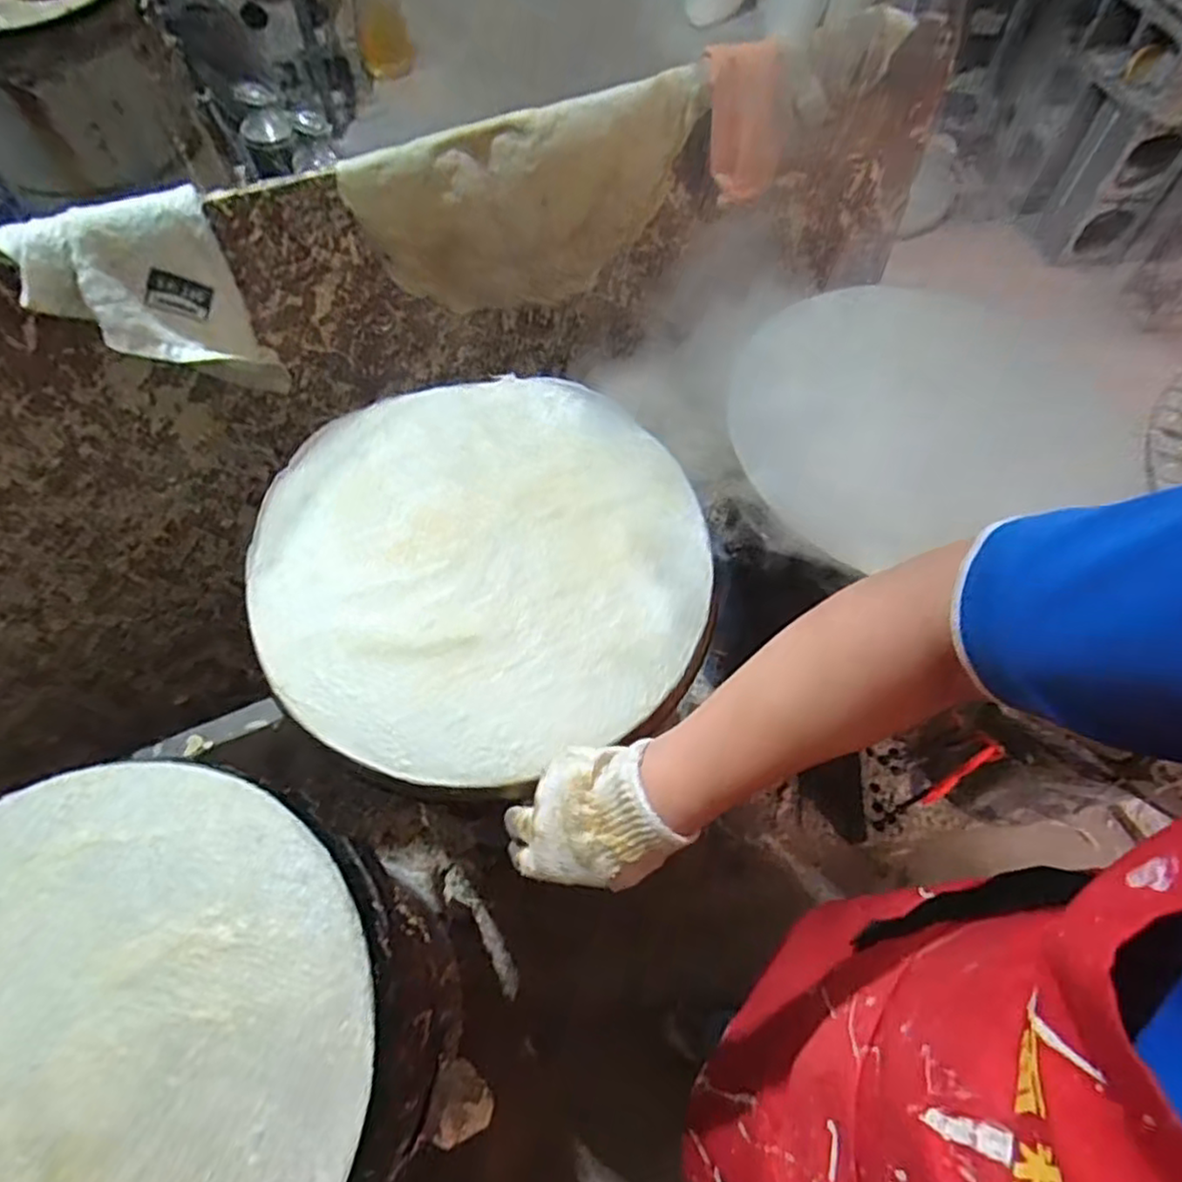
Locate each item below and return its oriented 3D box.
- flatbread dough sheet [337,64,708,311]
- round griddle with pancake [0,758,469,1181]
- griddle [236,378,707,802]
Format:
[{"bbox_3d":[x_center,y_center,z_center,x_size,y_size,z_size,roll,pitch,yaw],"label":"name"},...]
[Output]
[{"bbox_3d":[-0.060,-0.400,0.750,0.357,0.198,0.031,-22,64,-12],"label":"flatbread dough sheet"},{"bbox_3d":[-0.313,0.304,0.445,0.390,0.041,0.374,0,62,-1],"label":"round griddle with pancake"},{"bbox_3d":[-0.091,-0.031,0.601,0.374,0.025,0.372,0,62,-1],"label":"griddle"}]

